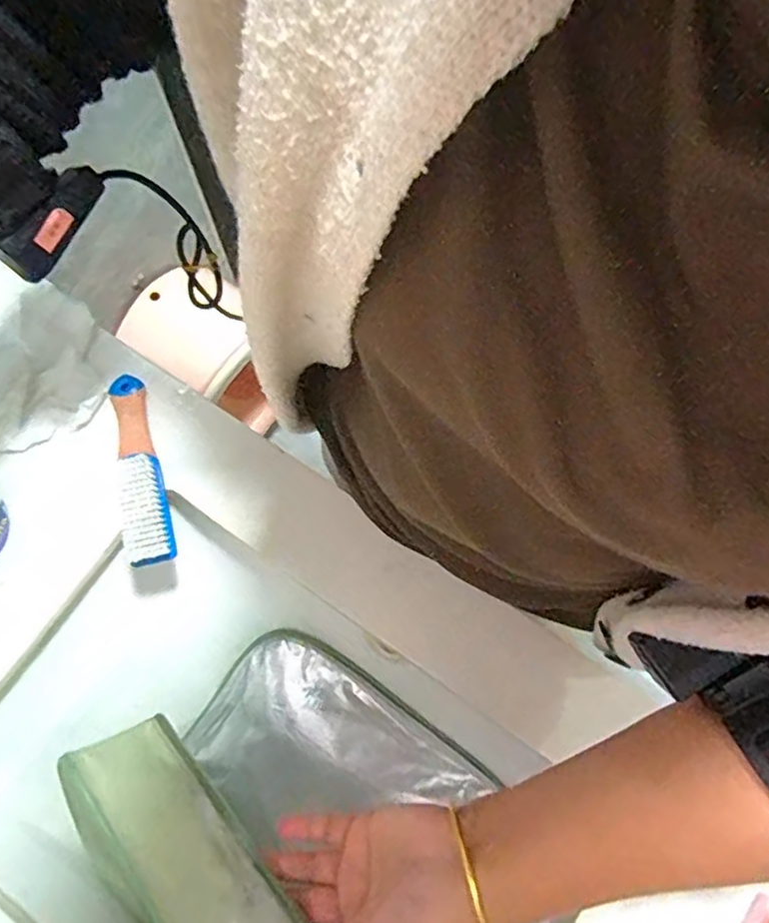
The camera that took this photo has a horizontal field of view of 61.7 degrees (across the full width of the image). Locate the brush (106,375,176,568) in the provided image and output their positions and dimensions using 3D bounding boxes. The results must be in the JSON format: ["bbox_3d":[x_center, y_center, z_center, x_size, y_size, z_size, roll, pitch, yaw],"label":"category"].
[{"bbox_3d":[-0.200,0.000,0.519,0.035,0.032,0.161,-14,71,-4],"label":"brush"}]

